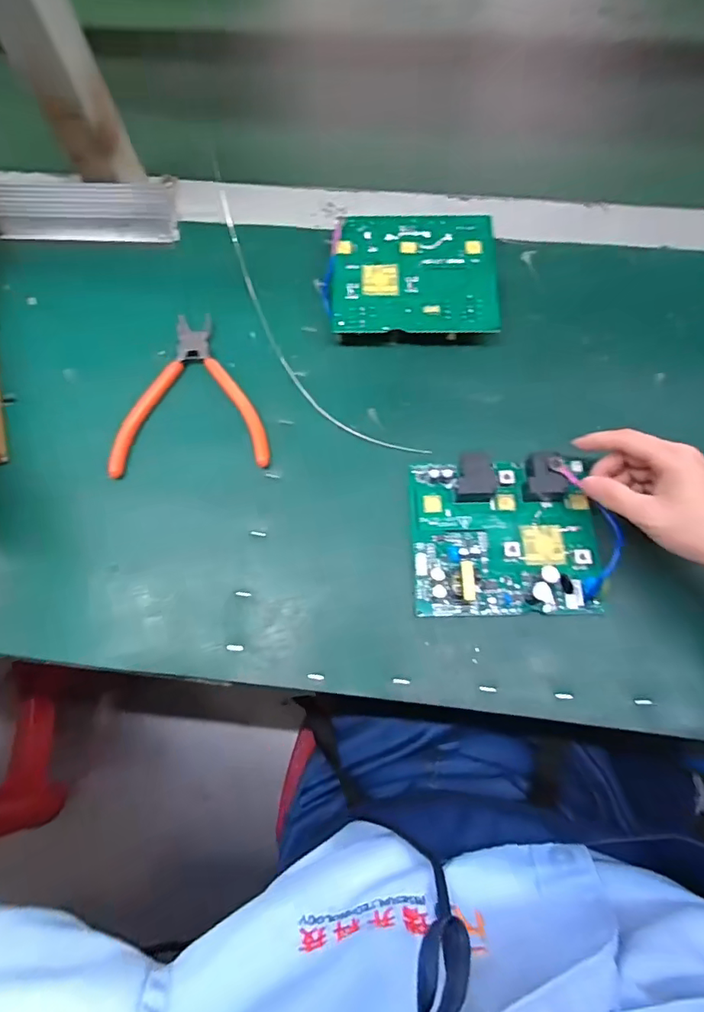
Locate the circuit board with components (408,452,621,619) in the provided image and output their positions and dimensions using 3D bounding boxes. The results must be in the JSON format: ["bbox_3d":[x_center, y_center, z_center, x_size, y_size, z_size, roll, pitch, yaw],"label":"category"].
[{"bbox_3d":[0.109,0.017,0.363,0.129,0.025,0.114,-1,71,1],"label":"circuit board with components"}]

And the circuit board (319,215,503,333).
[{"bbox_3d":[0.050,-0.192,0.432,0.137,0.028,0.112,1,72,2],"label":"circuit board"}]

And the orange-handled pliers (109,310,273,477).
[{"bbox_3d":[-0.128,-0.095,0.417,0.120,0.011,0.142,-3,72,1],"label":"orange-handled pliers"}]

